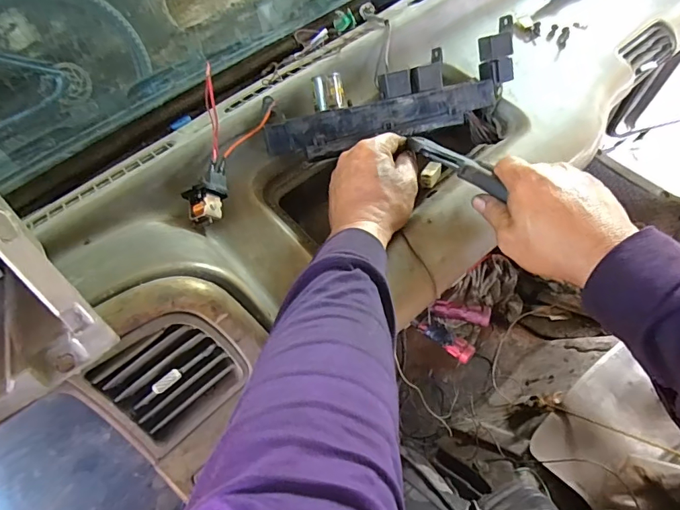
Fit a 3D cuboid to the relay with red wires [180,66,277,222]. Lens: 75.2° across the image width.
[{"bbox_3d":[-0.119,-0.103,0.445,0.071,0.065,0.143,7,76,5],"label":"relay with red wires"}]

